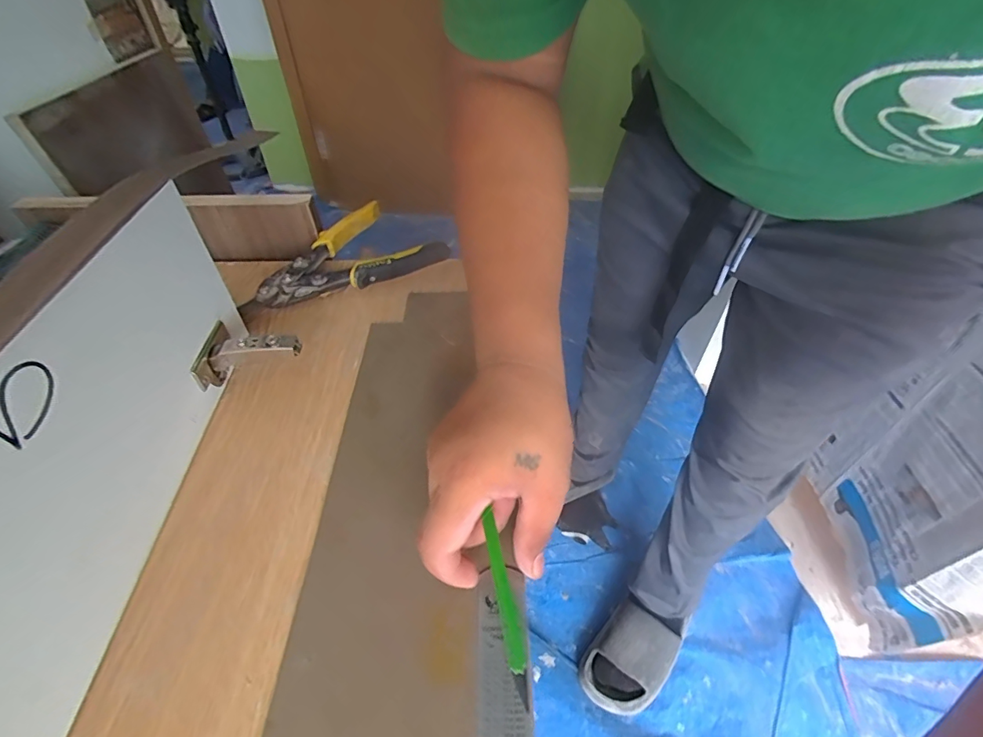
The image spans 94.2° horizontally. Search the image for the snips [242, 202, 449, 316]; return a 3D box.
[{"bbox_3d":[-0.170,-0.122,0.503,0.208,0.034,0.122,-24,50,-20],"label":"snips"}]

